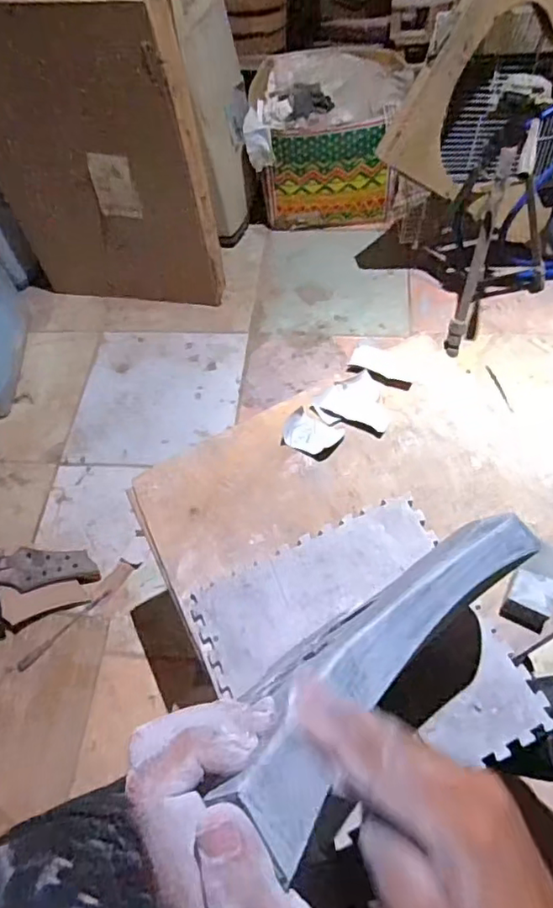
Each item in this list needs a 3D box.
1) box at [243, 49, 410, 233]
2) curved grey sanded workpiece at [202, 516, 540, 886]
[{"bbox_3d":[0.142,-0.875,1.597,0.389,0.342,0.367,1,60,6],"label":"box"},{"bbox_3d":[0.079,0.105,0.339,0.058,0.068,0.333,35,27,23],"label":"curved grey sanded workpiece"}]

